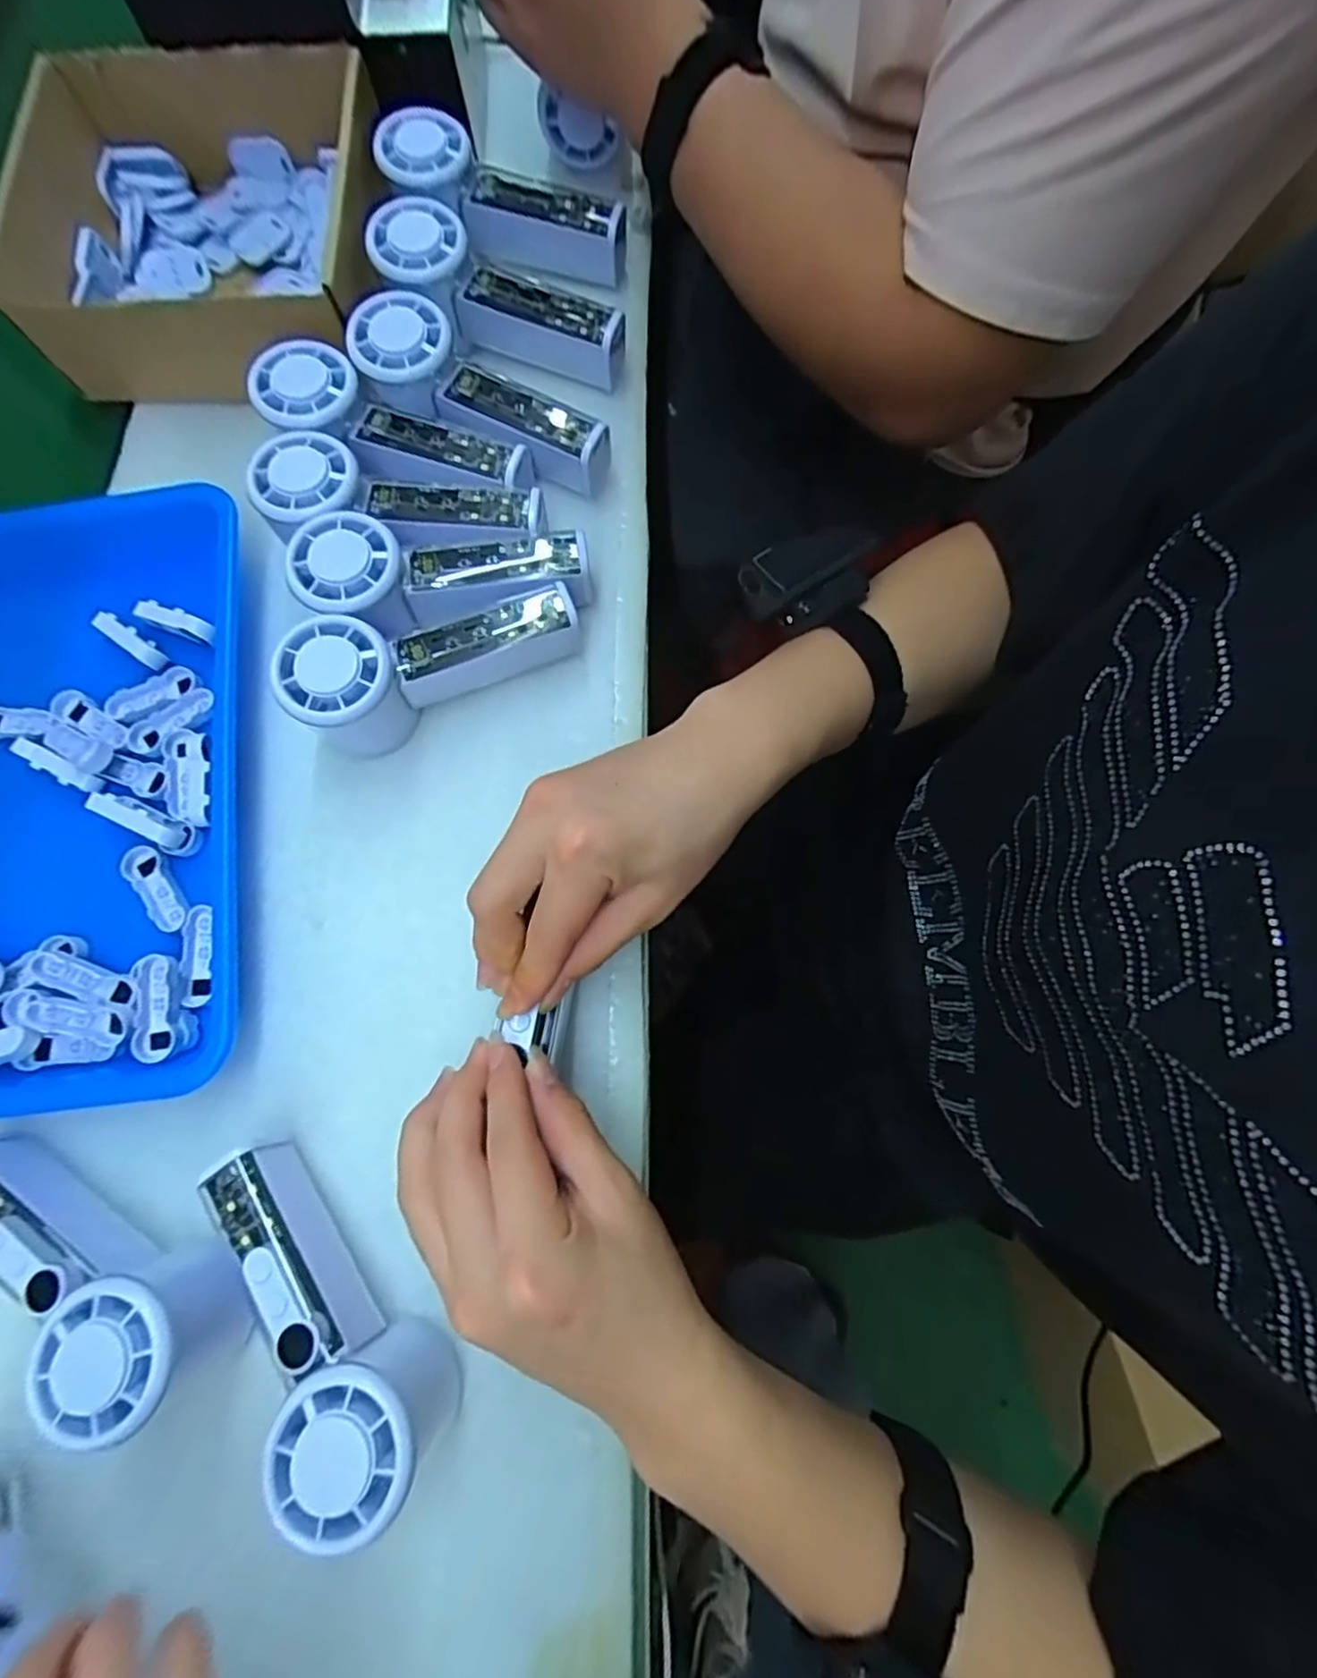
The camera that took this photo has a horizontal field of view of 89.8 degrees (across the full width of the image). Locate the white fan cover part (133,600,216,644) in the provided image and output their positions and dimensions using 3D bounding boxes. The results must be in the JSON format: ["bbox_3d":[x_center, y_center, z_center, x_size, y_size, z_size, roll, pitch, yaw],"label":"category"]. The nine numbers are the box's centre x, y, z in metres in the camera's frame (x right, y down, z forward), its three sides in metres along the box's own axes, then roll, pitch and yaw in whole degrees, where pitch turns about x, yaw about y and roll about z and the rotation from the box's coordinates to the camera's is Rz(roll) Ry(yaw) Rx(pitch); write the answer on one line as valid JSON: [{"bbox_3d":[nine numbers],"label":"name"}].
[{"bbox_3d":[-0.275,-0.125,0.376,0.048,0.008,0.013,23,78,6],"label":"white fan cover part"}]

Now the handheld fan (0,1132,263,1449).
[{"bbox_3d":[-0.253,0.190,0.290,0.157,0.057,0.061,20,77,20],"label":"handheld fan"}]

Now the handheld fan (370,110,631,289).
[{"bbox_3d":[-0.098,-0.400,0.416,0.158,0.047,0.051,19,78,-9],"label":"handheld fan"}]

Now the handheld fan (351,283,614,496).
[{"bbox_3d":[-0.105,-0.260,0.384,0.156,0.034,0.055,27,78,-7],"label":"handheld fan"}]

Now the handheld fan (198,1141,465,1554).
[{"bbox_3d":[-0.151,0.207,0.282,0.149,0.059,0.058,43,81,9],"label":"handheld fan"}]

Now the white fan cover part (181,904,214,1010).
[{"bbox_3d":[-0.240,0.061,0.346,0.012,0.010,0.051,-2,77,0],"label":"white fan cover part"}]

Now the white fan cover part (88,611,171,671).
[{"bbox_3d":[-0.299,-0.114,0.374,0.050,0.013,0.012,35,80,8],"label":"white fan cover part"}]

